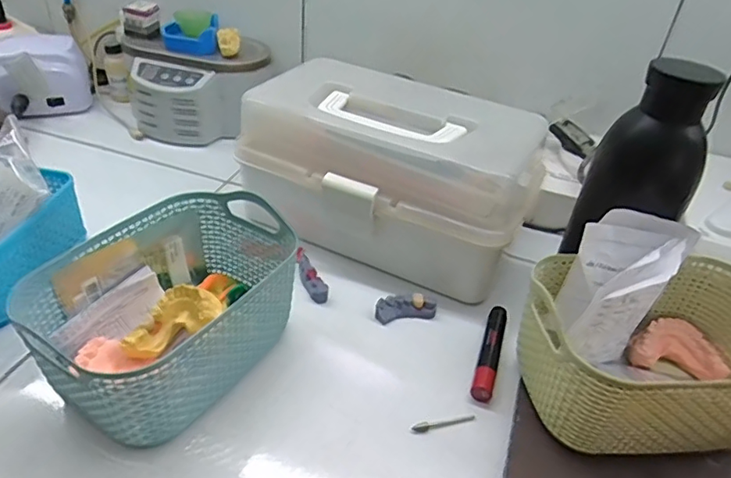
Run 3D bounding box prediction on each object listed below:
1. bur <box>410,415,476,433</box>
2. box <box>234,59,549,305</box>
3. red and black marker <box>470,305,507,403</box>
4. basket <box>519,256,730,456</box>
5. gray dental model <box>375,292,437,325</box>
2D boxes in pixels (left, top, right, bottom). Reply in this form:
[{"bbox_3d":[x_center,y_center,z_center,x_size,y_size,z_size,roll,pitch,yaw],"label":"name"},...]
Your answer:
[{"bbox_3d":[0.053,0.123,0.366,0.045,0.004,0.007,-8,40,-16],"label":"bur"},{"bbox_3d":[0.023,-0.064,0.508,0.248,0.126,0.153,19,40,16],"label":"box"},{"bbox_3d":[0.095,0.085,0.413,0.014,0.019,0.088,16,39,13],"label":"red and black marker"},{"bbox_3d":[0.196,0.078,0.374,0.170,0.085,0.116,-1,39,-8],"label":"basket"},{"bbox_3d":[0.033,0.056,0.444,0.049,0.017,0.015,-6,40,-14],"label":"gray dental model"}]

